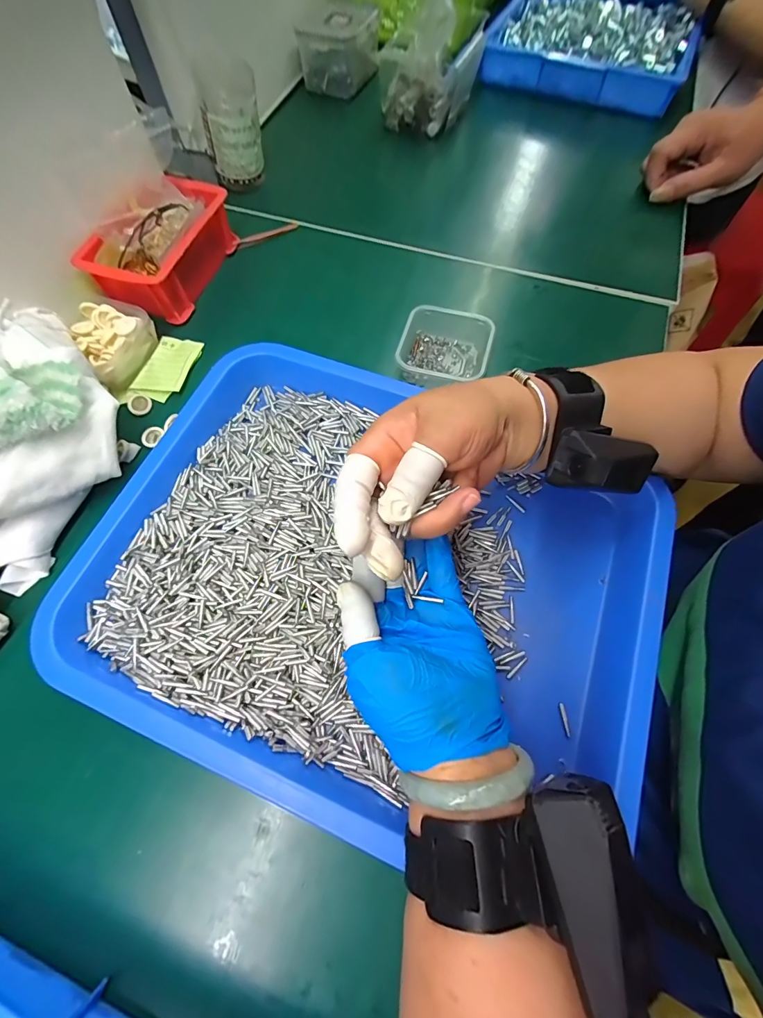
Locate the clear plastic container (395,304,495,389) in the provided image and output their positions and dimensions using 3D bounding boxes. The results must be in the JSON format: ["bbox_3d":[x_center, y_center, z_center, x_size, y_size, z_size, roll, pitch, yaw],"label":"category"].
[{"bbox_3d":[0.057,-0.142,0.368,0.080,0.030,0.088,17,68,7],"label":"clear plastic container"}]

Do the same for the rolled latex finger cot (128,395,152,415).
[{"bbox_3d":[-0.224,-0.097,0.365,0.019,0.005,0.023,-23,69,-10],"label":"rolled latex finger cot"}]

